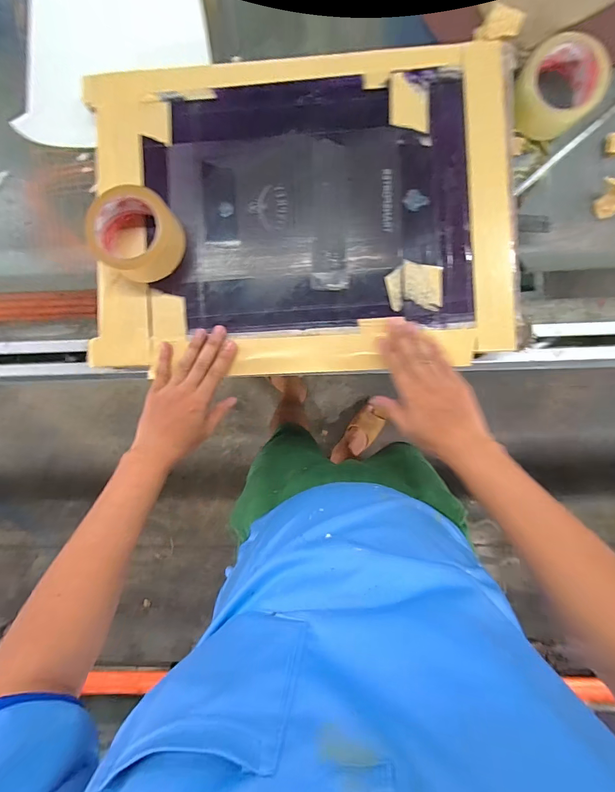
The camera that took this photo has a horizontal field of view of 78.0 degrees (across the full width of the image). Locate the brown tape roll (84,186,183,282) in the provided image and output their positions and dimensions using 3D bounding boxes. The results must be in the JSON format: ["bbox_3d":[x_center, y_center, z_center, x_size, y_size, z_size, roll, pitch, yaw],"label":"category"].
[{"bbox_3d":[-0.215,-0.205,0.483,0.105,0.053,0.102,0,92,3],"label":"brown tape roll"}]

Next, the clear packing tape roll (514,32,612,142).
[{"bbox_3d":[0.317,-0.394,0.487,0.098,0.058,0.098,0,97,3],"label":"clear packing tape roll"}]

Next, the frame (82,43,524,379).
[{"bbox_3d":[-0.007,-0.233,0.492,0.531,0.023,0.396,-2,91,3],"label":"frame"}]

